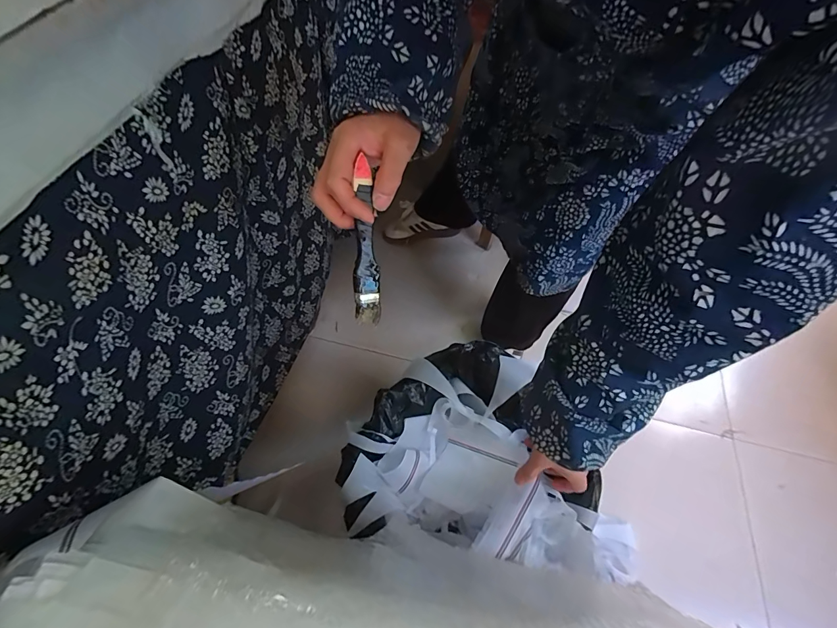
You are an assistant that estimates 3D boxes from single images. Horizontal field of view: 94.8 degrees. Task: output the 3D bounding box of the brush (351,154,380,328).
[{"bbox_3d":[-0.046,-0.059,0.336,0.022,0.141,0.007,-1,14,-3],"label":"brush"}]

